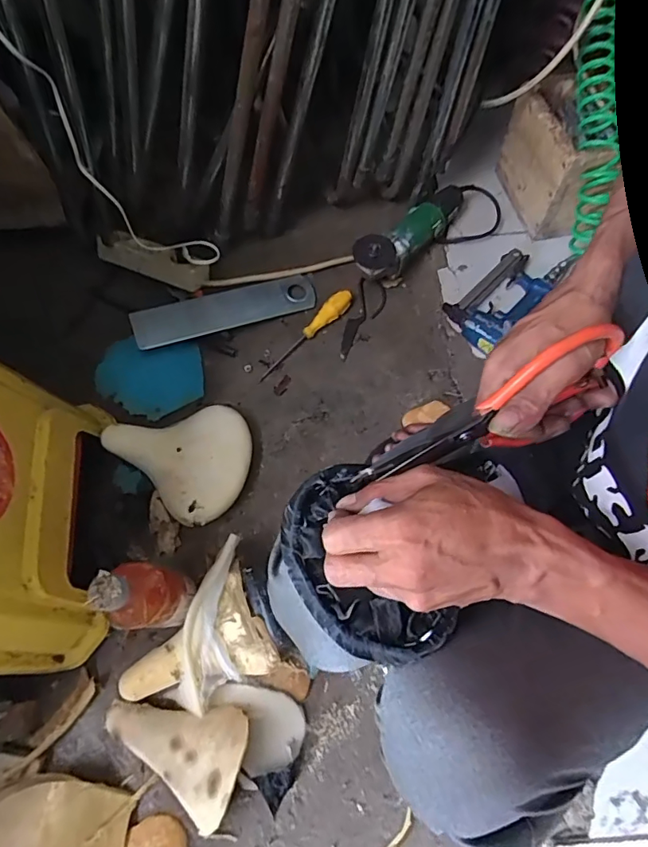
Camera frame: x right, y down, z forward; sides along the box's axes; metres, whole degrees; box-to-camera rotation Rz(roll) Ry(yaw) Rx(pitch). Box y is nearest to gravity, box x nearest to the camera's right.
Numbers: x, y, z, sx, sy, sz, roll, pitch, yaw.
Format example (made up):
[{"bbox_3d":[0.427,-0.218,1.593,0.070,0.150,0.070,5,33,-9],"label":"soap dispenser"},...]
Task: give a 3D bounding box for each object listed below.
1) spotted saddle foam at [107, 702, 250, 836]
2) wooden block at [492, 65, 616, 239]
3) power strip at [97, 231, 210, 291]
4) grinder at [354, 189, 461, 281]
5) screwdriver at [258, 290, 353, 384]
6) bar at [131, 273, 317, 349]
[{"bbox_3d":[-0.180,0.398,0.574,0.175,0.053,0.120,4,66,1],"label":"spotted saddle foam"},{"bbox_3d":[0.401,-0.459,0.861,0.096,0.165,0.205,-9,67,-5],"label":"wooden block"},{"bbox_3d":[-0.294,-0.284,0.840,0.191,0.030,0.055,23,68,9],"label":"power strip"},{"bbox_3d":[0.151,-0.336,0.872,0.069,0.080,0.258,40,72,17],"label":"grinder"},{"bbox_3d":[-0.030,-0.151,0.820,0.029,0.031,0.215,40,72,15],"label":"screwdriver"},{"bbox_3d":[-0.163,-0.196,0.833,0.310,0.008,0.075,-18,69,-17],"label":"bar"}]

